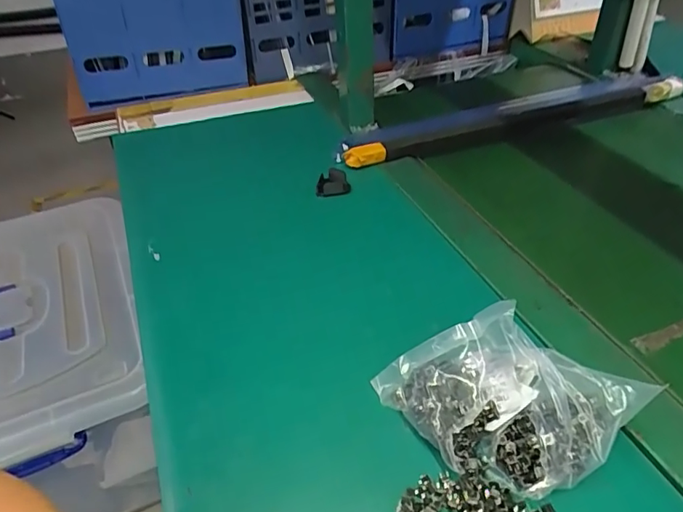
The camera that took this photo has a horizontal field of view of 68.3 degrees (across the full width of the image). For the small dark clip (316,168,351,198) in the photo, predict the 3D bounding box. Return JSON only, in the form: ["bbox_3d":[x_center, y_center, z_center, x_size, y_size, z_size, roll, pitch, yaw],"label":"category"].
[{"bbox_3d":[-0.010,-0.086,0.593,0.039,0.023,0.029,-3,40,-1],"label":"small dark clip"}]

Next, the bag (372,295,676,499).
[{"bbox_3d":[0.105,0.090,0.331,0.164,0.070,0.092,20,44,24],"label":"bag"}]

